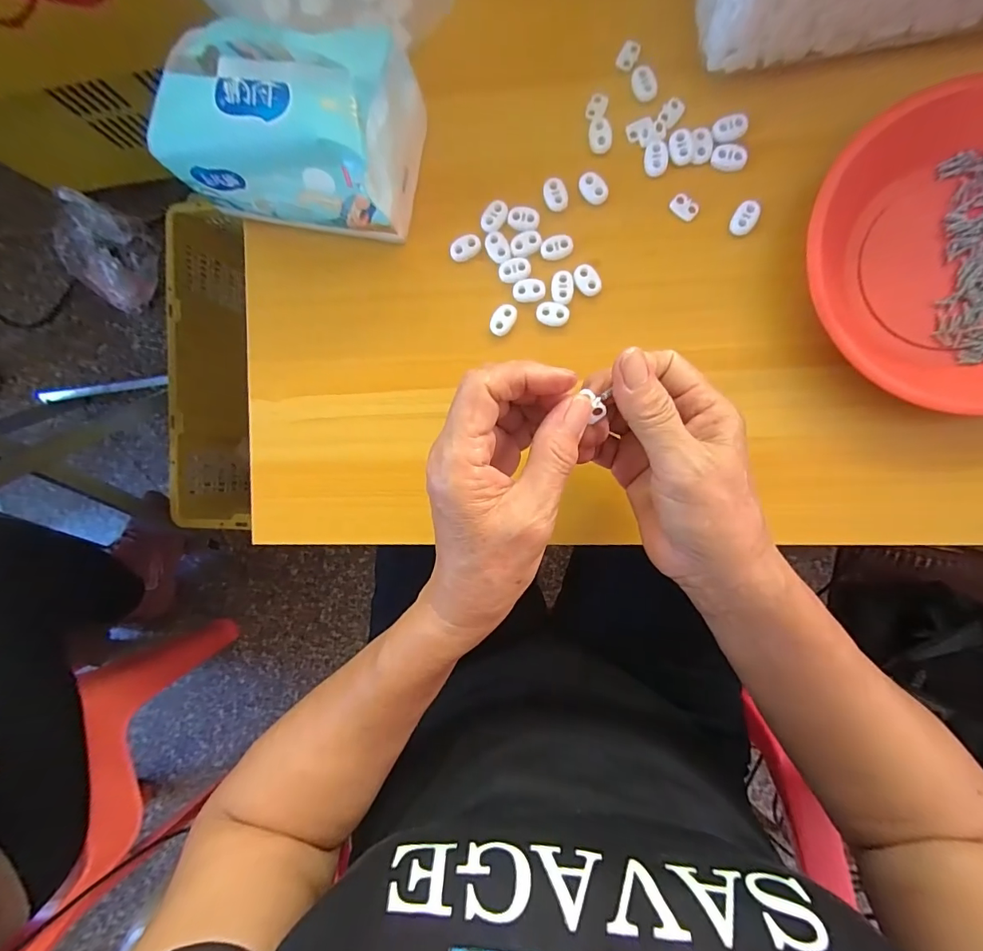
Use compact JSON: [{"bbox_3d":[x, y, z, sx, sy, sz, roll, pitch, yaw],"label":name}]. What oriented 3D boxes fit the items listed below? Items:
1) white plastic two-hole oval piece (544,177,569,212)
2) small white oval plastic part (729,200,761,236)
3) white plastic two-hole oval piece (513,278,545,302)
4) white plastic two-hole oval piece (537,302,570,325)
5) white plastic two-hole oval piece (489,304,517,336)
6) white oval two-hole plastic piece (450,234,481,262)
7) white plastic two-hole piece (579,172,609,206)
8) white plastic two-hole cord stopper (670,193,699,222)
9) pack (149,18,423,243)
[{"bbox_3d":[0.045,-0.195,0.310,0.015,0.004,0.021,-19,89,6],"label":"white plastic two-hole oval piece"},{"bbox_3d":[0.169,-0.172,0.299,0.015,0.004,0.022,28,94,5],"label":"small white oval plastic part"},{"bbox_3d":[0.026,-0.130,0.315,0.022,0.004,0.016,-6,91,6],"label":"white plastic two-hole oval piece"},{"bbox_3d":[0.043,-0.113,0.314,0.022,0.004,0.016,4,92,6],"label":"white plastic two-hole oval piece"},{"bbox_3d":[0.008,-0.111,0.318,0.016,0.004,0.022,34,95,4],"label":"white plastic two-hole oval piece"},{"bbox_3d":[-0.019,-0.162,0.318,0.022,0.004,0.015,-25,89,6],"label":"white oval two-hole plastic piece"},{"bbox_3d":[0.070,-0.198,0.309,0.022,0.004,0.016,42,95,3],"label":"white plastic two-hole piece"},{"bbox_3d":[0.131,-0.183,0.304,0.019,0.004,0.013,40,95,4],"label":"white plastic two-hole cord stopper"},{"bbox_3d":[-0.124,-0.219,0.283,0.142,0.086,0.095,9,92,6],"label":"pack"}]

